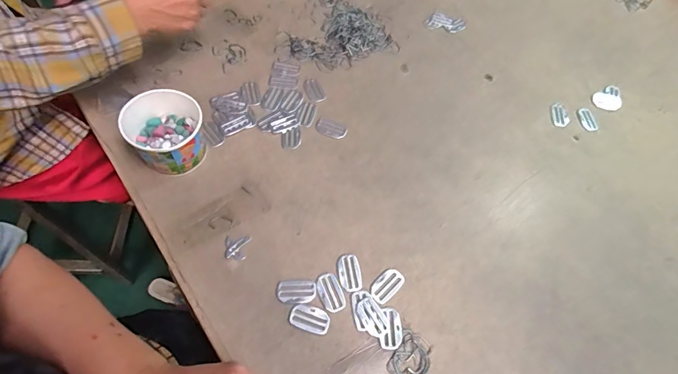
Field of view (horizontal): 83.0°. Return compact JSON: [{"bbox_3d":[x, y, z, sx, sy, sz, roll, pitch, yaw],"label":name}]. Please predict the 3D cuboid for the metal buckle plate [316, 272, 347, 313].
[{"bbox_3d":[-0.010,0.125,0.453,0.026,0.004,0.045,-23,71,-10],"label":"metal buckle plate"}]

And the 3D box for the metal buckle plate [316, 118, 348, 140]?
[{"bbox_3d":[-0.012,-0.088,0.572,0.046,0.004,0.026,19,69,6],"label":"metal buckle plate"}]

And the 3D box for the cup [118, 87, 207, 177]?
[{"bbox_3d":[-0.213,-0.067,0.490,0.088,0.075,0.087,1,68,-1],"label":"cup"}]

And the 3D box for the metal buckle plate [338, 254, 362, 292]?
[{"bbox_3d":[0.013,0.104,0.466,0.026,0.004,0.045,-10,69,-6],"label":"metal buckle plate"}]

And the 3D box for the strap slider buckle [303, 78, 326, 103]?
[{"bbox_3d":[-0.039,-0.152,0.602,0.028,0.007,0.048,-20,70,-9],"label":"strap slider buckle"}]

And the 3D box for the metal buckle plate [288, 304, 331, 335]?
[{"bbox_3d":[-0.032,0.149,0.436,0.045,0.004,0.027,15,69,4],"label":"metal buckle plate"}]

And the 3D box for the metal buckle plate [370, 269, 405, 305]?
[{"bbox_3d":[0.059,0.119,0.464,0.046,0.004,0.026,-41,75,-16],"label":"metal buckle plate"}]

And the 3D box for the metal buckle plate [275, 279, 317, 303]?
[{"bbox_3d":[-0.050,0.122,0.449,0.046,0.004,0.026,-2,68,-3],"label":"metal buckle plate"}]

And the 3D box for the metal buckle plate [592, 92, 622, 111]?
[{"bbox_3d":[0.458,-0.146,0.656,0.050,0.004,0.032,12,69,3],"label":"metal buckle plate"}]

